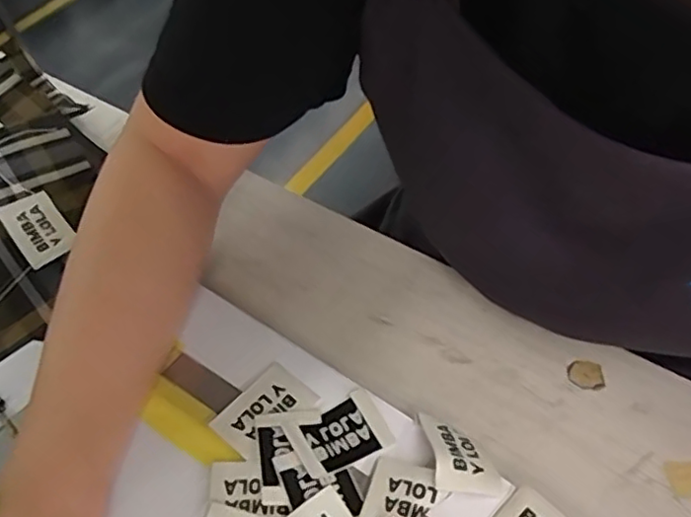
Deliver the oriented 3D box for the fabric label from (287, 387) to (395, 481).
[{"bbox_3d":[-0.003,0.089,0.315,0.046,0.006,0.032,-20,48,-22],"label":"fabric label"}]

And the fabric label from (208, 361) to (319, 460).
[{"bbox_3d":[-0.043,0.079,0.327,0.034,0.004,0.049,31,63,26],"label":"fabric label"}]

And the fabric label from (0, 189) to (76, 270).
[{"bbox_3d":[-0.202,-0.020,0.409,0.035,0.004,0.048,-35,85,-34],"label":"fabric label"}]

